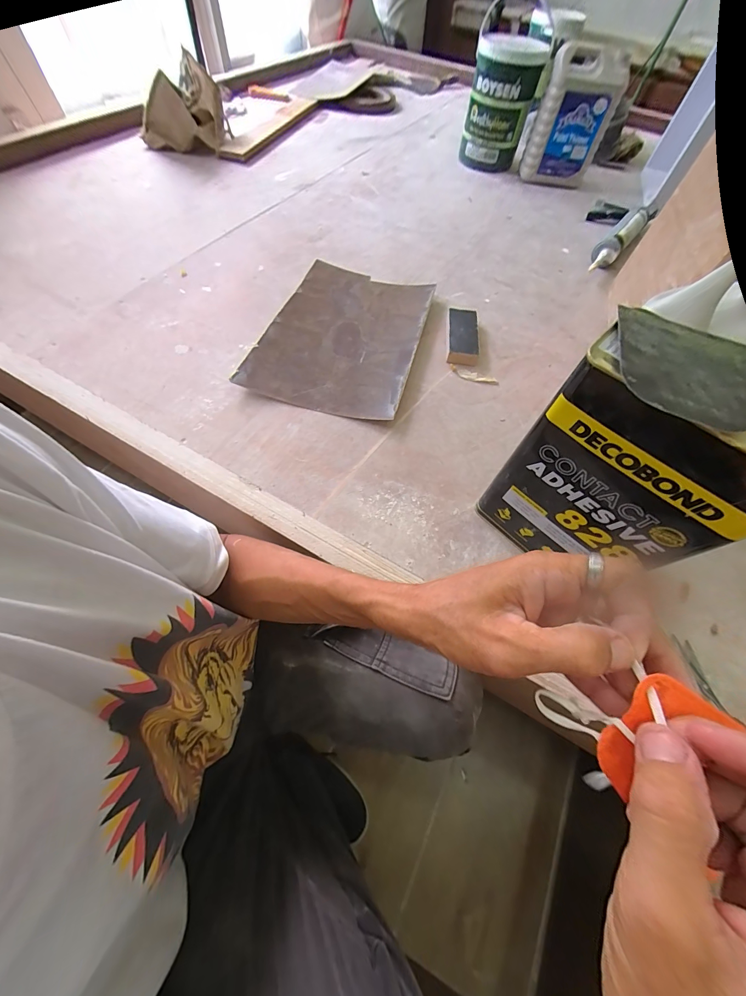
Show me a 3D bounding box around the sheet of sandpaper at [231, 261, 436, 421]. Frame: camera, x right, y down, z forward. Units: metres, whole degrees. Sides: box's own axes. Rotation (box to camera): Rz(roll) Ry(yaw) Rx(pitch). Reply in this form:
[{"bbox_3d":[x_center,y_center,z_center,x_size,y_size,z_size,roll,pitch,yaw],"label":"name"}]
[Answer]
[{"bbox_3d":[-0.045,-0.295,0.590,0.248,0.019,0.369,15,61,5],"label":"sheet of sandpaper"}]

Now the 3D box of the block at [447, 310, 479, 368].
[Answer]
[{"bbox_3d":[0.163,-0.296,0.606,0.053,0.023,0.143,7,62,-1],"label":"block"}]

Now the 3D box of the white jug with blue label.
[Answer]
[{"bbox_3d":[0.566,-1.067,0.944,0.194,0.247,0.118,21,61,8],"label":"white jug with blue label"}]

